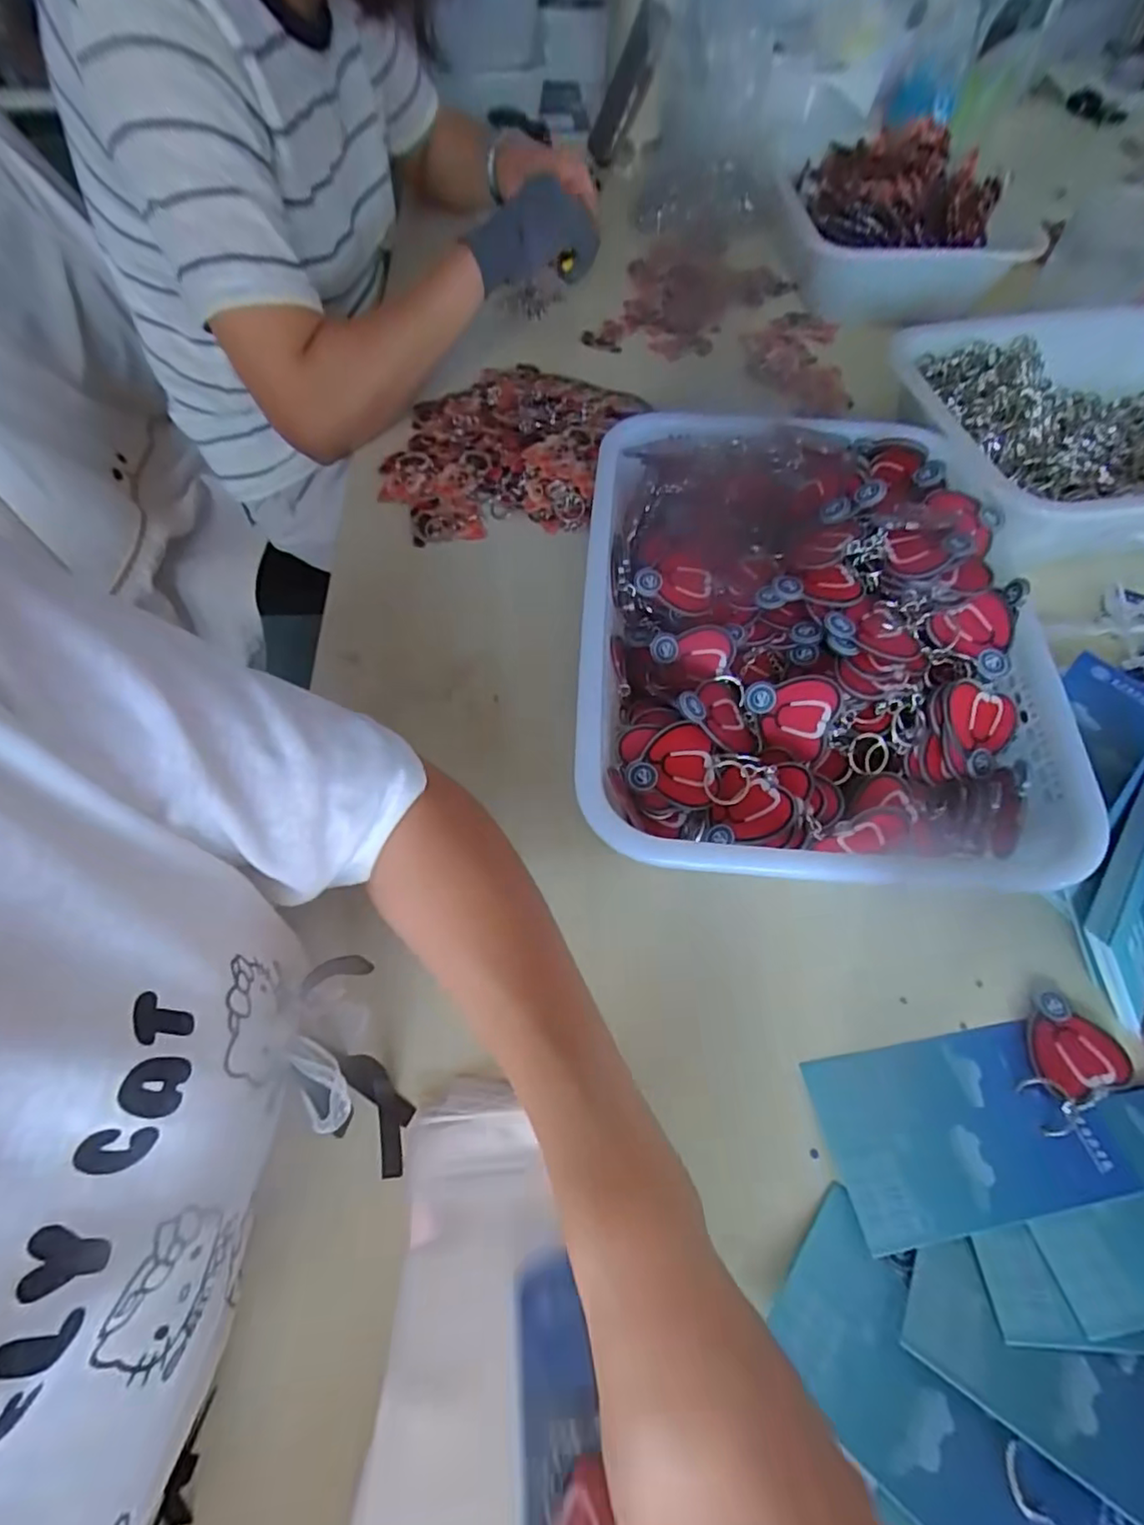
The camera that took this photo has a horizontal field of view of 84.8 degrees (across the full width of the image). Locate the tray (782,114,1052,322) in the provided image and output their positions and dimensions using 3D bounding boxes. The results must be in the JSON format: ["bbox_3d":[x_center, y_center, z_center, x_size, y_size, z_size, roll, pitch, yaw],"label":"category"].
[{"bbox_3d":[0.352,-0.600,0.697,0.201,0.080,0.267,2,60,0],"label":"tray"}]

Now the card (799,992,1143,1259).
[{"bbox_3d":[0.206,0.175,0.310,0.161,0.013,0.083,-12,61,-8],"label":"card"}]

